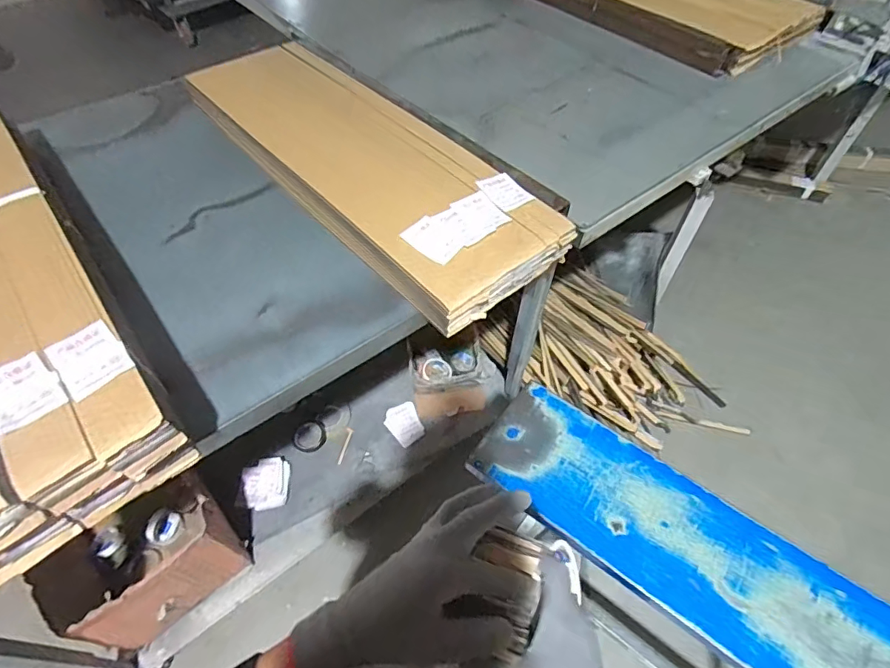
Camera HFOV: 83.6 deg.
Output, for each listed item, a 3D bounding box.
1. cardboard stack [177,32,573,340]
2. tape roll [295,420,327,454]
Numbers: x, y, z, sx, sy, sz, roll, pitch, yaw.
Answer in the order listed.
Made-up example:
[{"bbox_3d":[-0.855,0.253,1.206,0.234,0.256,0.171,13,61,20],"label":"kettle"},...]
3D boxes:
[{"bbox_3d":[-0.199,-0.418,1.087,0.342,0.065,0.989,-39,67,-17],"label":"cardboard stack"},{"bbox_3d":[-0.403,0.308,1.499,0.095,0.027,0.102,0,53,0],"label":"tape roll"}]

